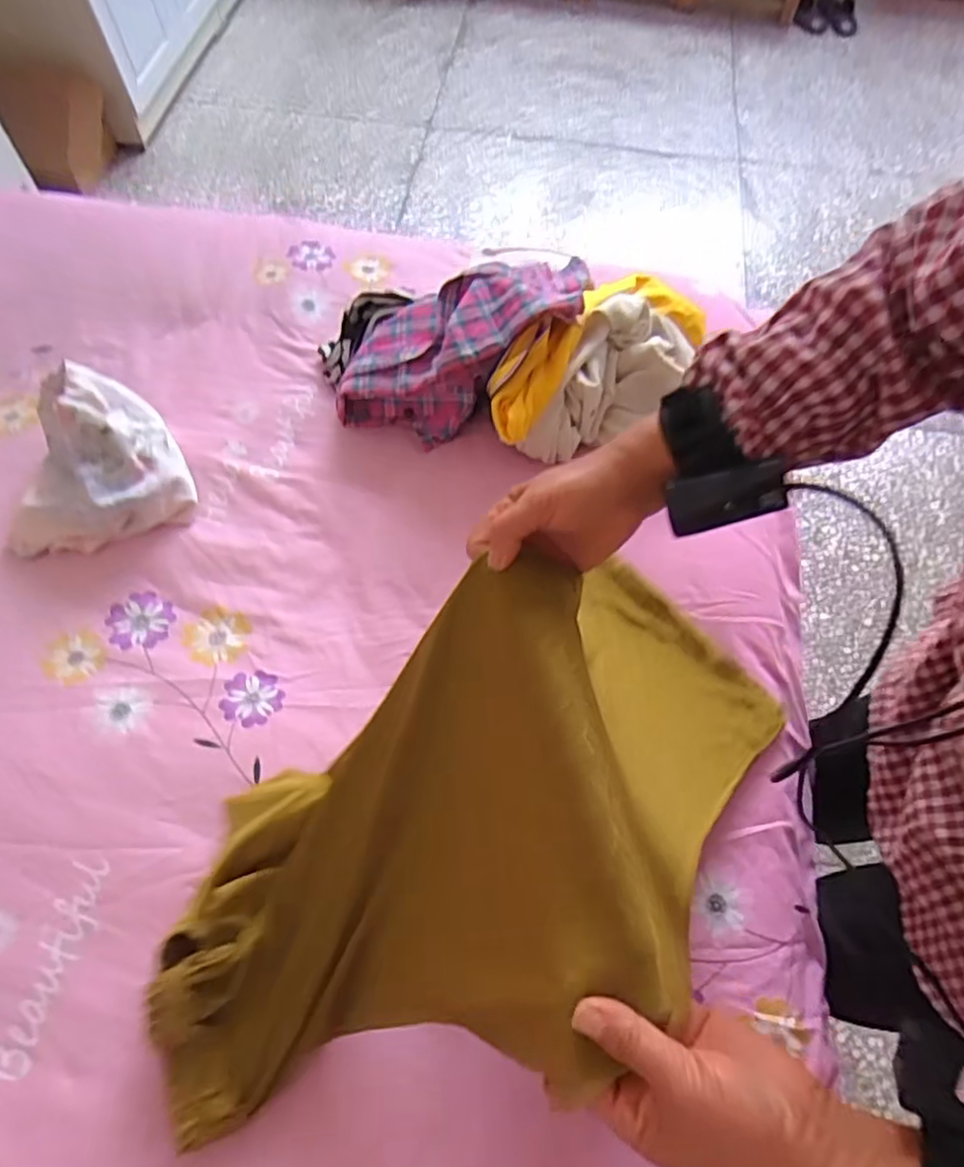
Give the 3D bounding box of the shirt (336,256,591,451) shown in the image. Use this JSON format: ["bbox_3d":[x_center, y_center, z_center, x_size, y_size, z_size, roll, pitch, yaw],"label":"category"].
[{"bbox_3d":[-0.020,-0.298,0.833,0.346,0.133,0.154,-31,65,10],"label":"shirt"}]

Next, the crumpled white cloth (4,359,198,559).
[{"bbox_3d":[-0.461,-0.144,0.766,0.203,0.112,0.181,-20,65,-14],"label":"crumpled white cloth"}]

